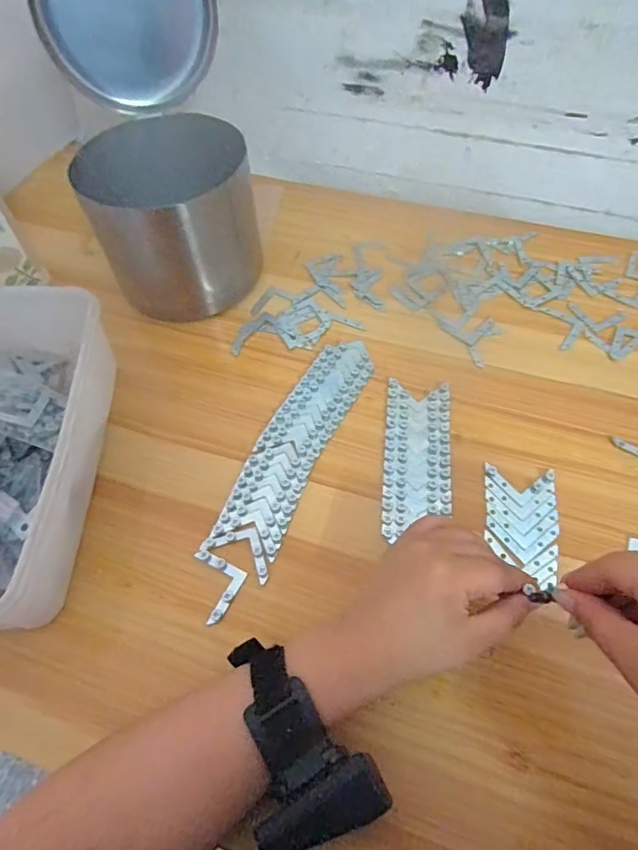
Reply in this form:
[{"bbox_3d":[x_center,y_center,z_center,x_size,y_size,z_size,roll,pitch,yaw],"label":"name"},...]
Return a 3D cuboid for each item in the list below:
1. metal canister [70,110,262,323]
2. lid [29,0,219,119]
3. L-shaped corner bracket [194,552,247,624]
[{"bbox_3d":[-0.130,-0.195,0.482,0.139,0.140,0.118,-10,59,-2],"label":"metal canister"},{"bbox_3d":[-0.159,-0.346,0.425,0.140,0.139,0.028,-21,60,-11],"label":"lid"},{"bbox_3d":[-0.079,0.116,0.365,0.040,0.004,0.042,23,63,17],"label":"L-shaped corner bracket"}]

